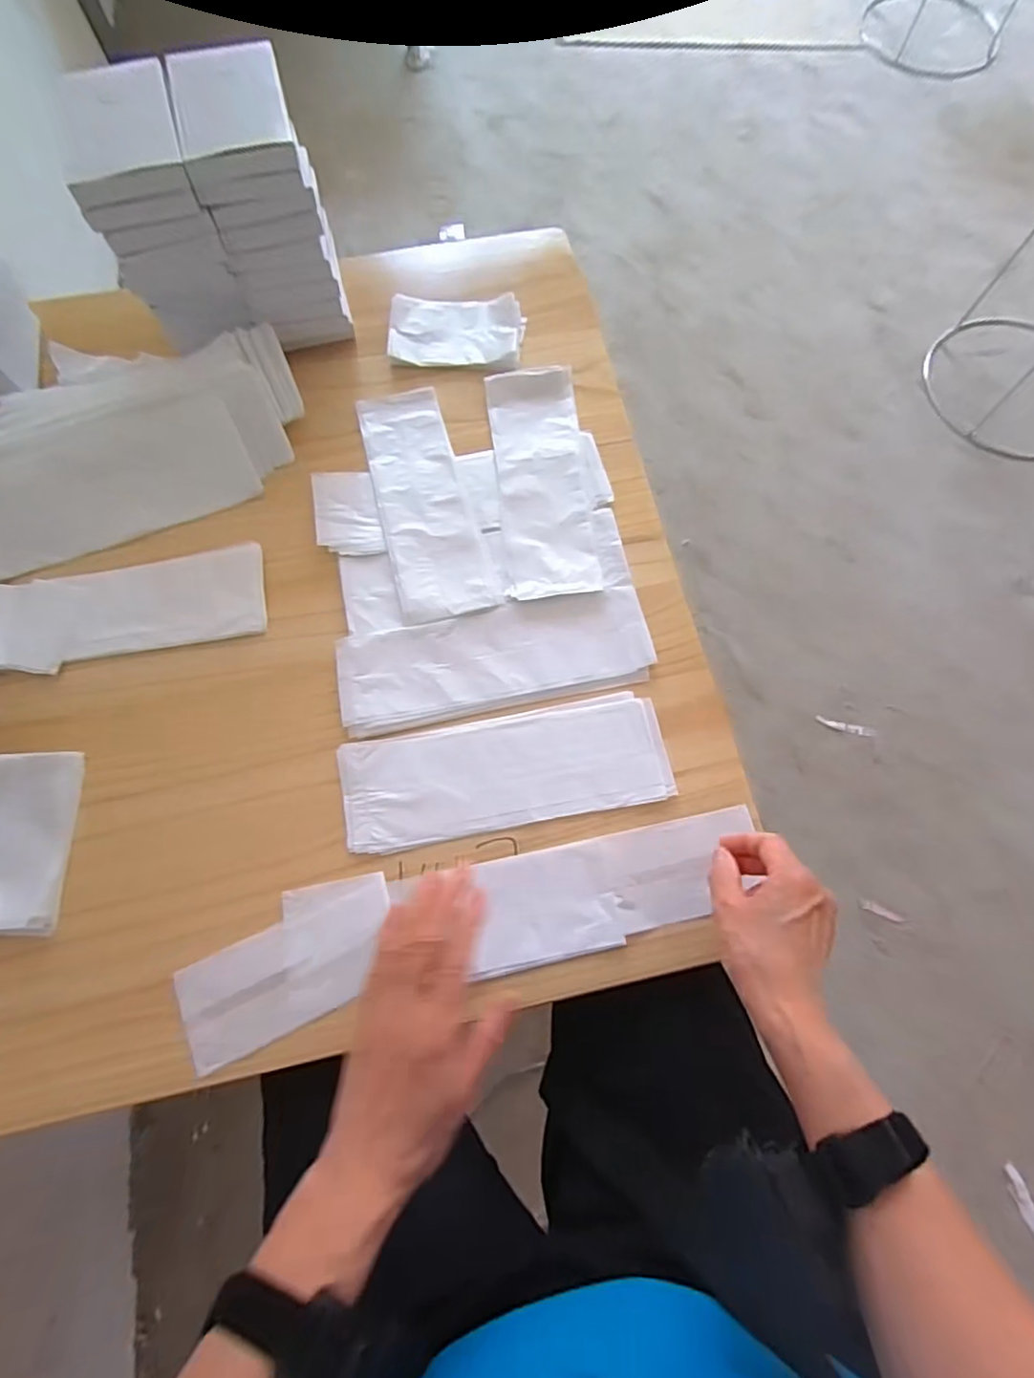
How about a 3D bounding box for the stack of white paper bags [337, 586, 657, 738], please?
[{"bbox_3d":[-0.018,-0.026,0.538,0.259,0.012,0.088,-11,74,-3],"label":"stack of white paper bags"}]

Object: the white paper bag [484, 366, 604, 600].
[{"bbox_3d":[0.024,-0.196,0.589,0.082,0.010,0.238,-5,73,-2],"label":"white paper bag"}]

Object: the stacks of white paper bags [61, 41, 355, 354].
[{"bbox_3d":[-0.259,-0.412,0.559,0.173,0.181,0.134,-15,74,-4],"label":"stacks of white paper bags"}]

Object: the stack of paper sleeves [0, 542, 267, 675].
[{"bbox_3d":[-0.338,-0.069,0.544,0.229,0.011,0.083,-11,74,-3],"label":"stack of paper sleeves"}]

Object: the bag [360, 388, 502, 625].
[{"bbox_3d":[-0.088,-0.175,0.583,0.084,0.004,0.244,-15,72,-8],"label":"bag"}]

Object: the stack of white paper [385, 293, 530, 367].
[{"bbox_3d":[-0.061,-0.366,0.643,0.135,0.018,0.079,-1,73,0],"label":"stack of white paper"}]

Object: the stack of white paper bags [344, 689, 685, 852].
[{"bbox_3d":[-0.009,0.064,0.501,0.253,0.004,0.090,-10,74,-3],"label":"stack of white paper bags"}]

